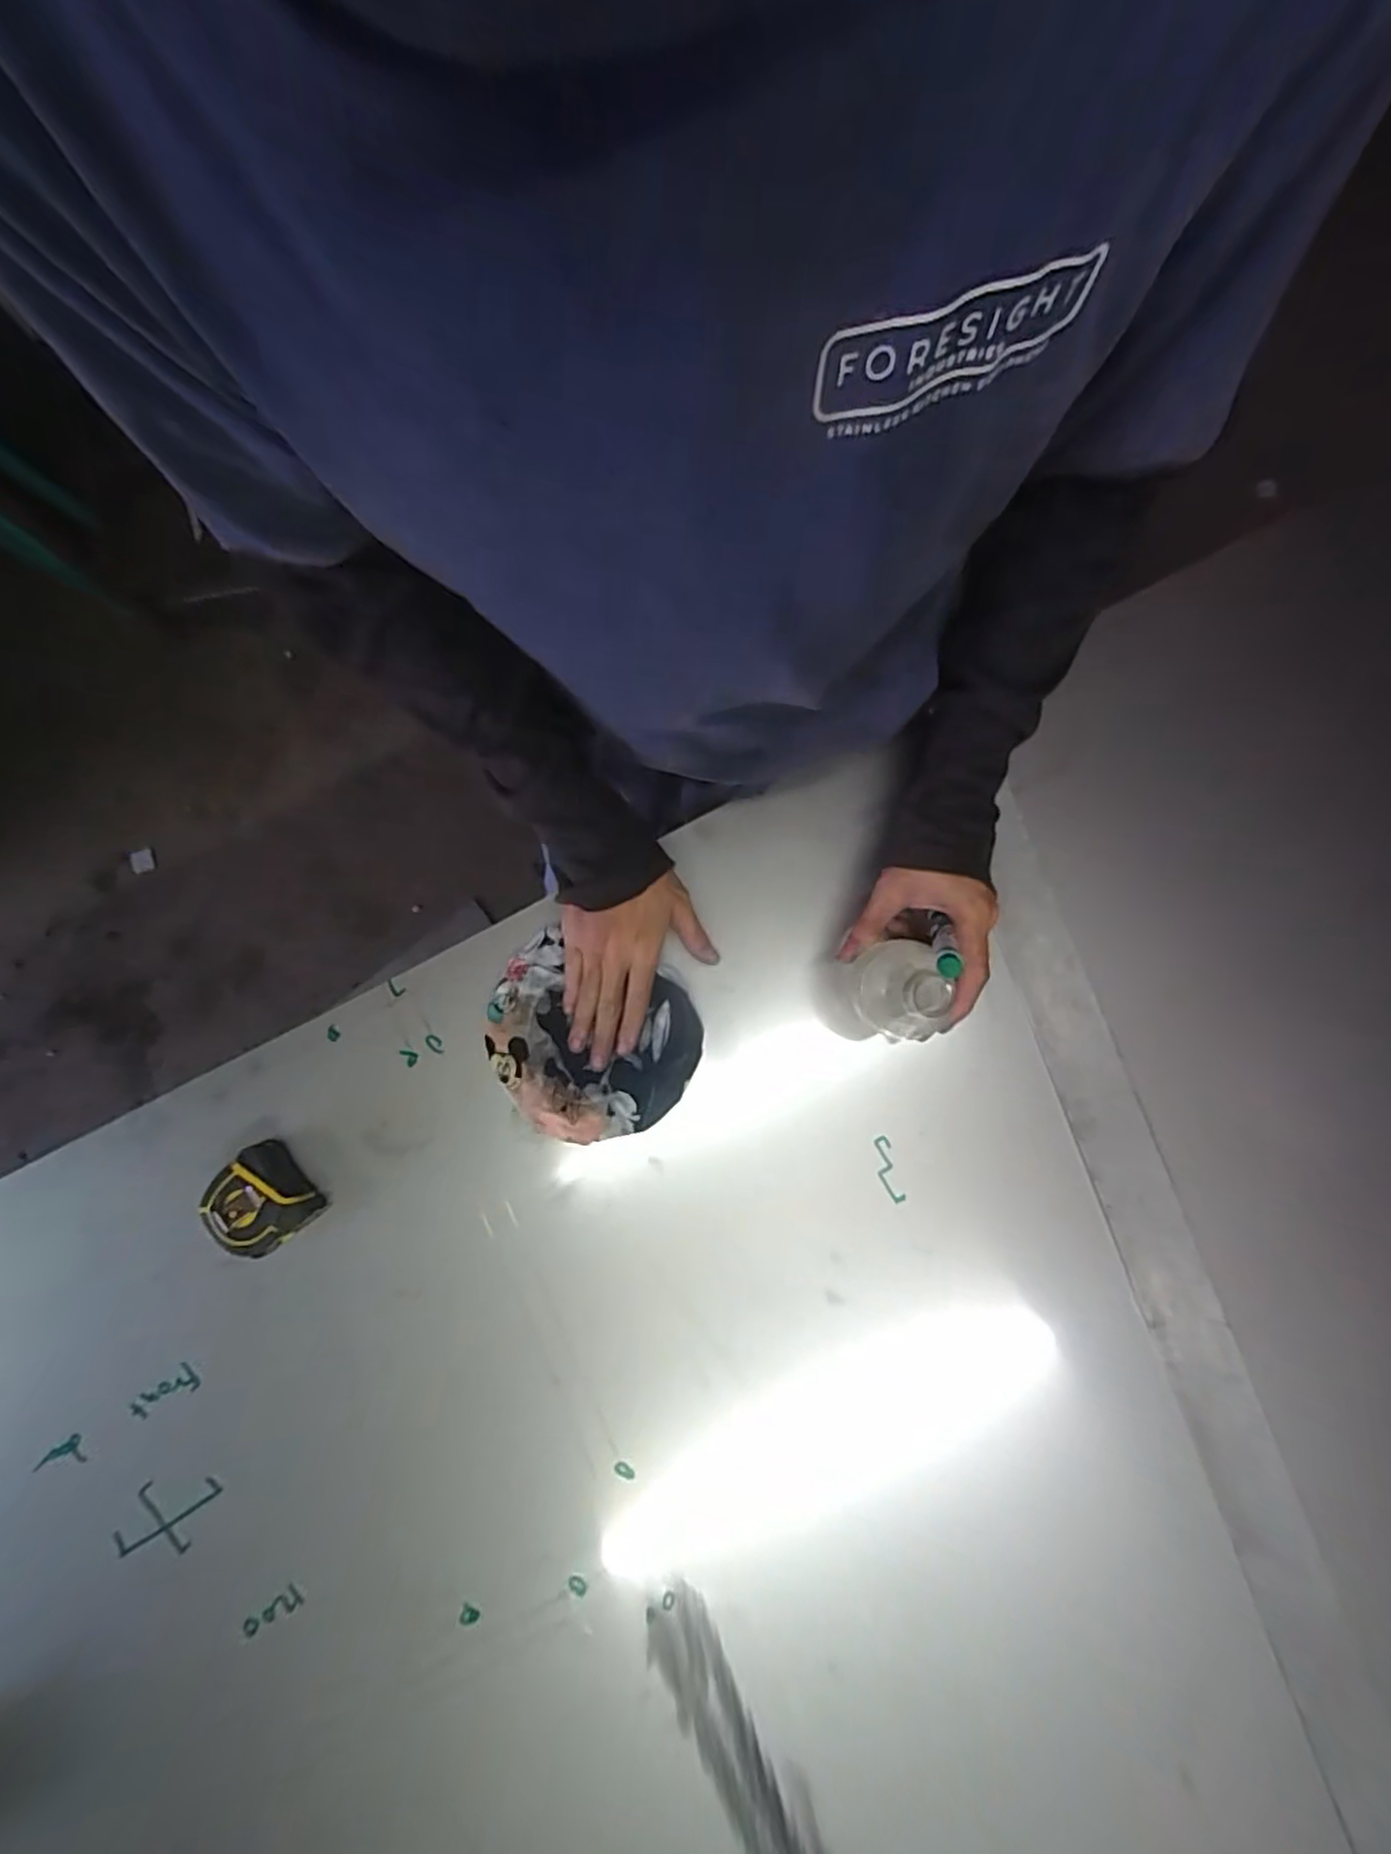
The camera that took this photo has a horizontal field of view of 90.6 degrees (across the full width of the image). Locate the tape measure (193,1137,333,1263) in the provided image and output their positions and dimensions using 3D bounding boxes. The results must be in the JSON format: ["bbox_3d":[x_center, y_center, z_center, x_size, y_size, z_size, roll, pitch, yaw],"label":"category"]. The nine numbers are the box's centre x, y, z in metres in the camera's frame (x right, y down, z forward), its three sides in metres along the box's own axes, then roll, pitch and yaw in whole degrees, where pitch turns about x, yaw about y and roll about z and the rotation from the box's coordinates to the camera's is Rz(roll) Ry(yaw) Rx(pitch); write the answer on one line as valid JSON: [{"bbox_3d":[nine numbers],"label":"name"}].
[{"bbox_3d":[-0.338,0.214,0.535,0.062,0.032,0.073,-42,80,-7],"label":"tape measure"}]

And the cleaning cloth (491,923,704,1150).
[{"bbox_3d":[-0.086,0.092,0.550,0.168,0.022,0.145,17,79,5],"label":"cleaning cloth"}]

